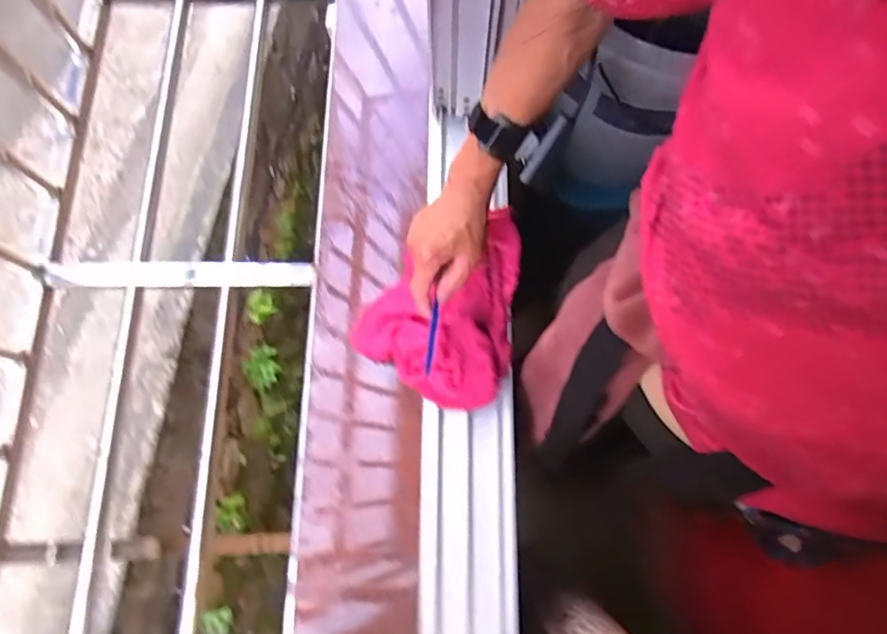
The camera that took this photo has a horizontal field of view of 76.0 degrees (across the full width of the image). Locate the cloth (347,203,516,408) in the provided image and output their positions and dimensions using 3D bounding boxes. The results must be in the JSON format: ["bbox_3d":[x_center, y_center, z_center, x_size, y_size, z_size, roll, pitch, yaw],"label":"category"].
[{"bbox_3d":[0.015,-0.015,0.651,0.177,0.075,0.212,35,78,9],"label":"cloth"}]

